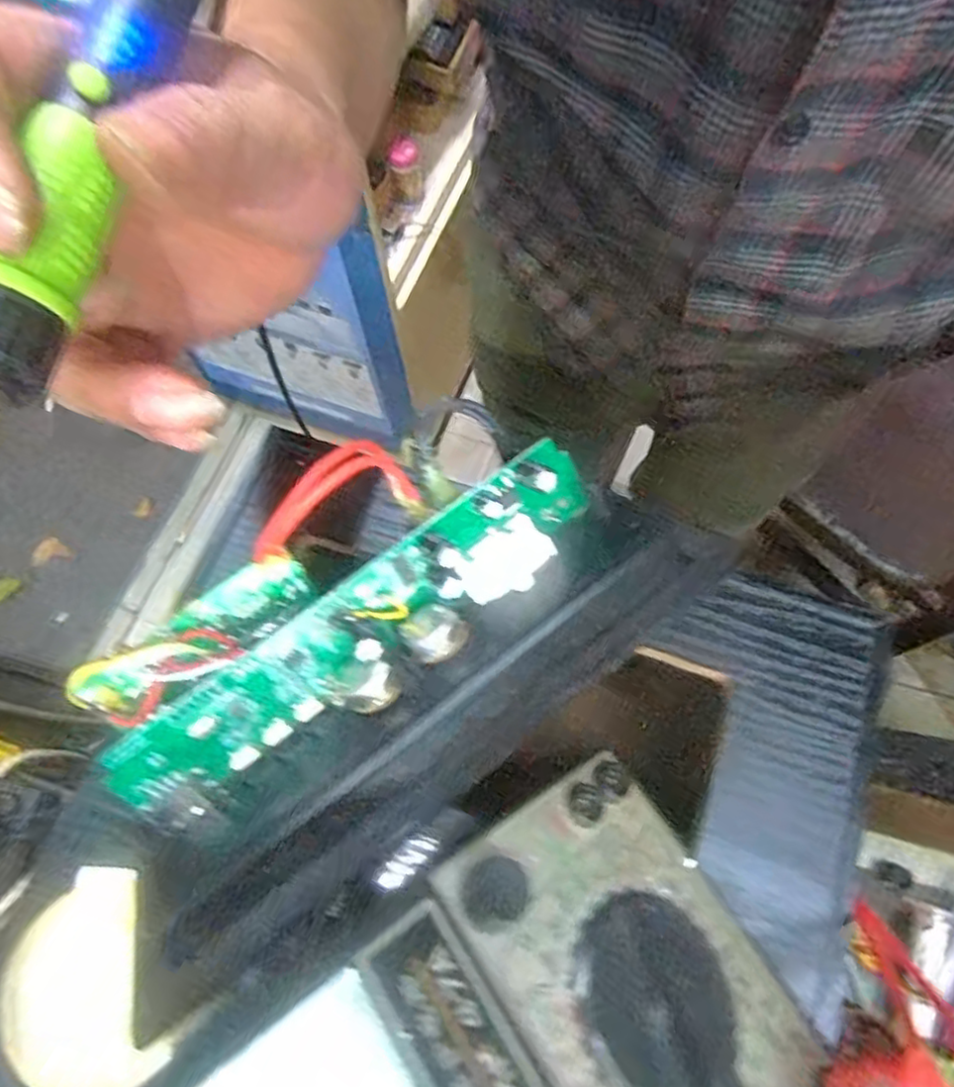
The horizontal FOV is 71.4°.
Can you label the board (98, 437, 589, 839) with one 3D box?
[{"bbox_3d":[-0.028,0.026,0.186,0.147,0.017,0.032,-36,73,-12],"label":"board"}]

